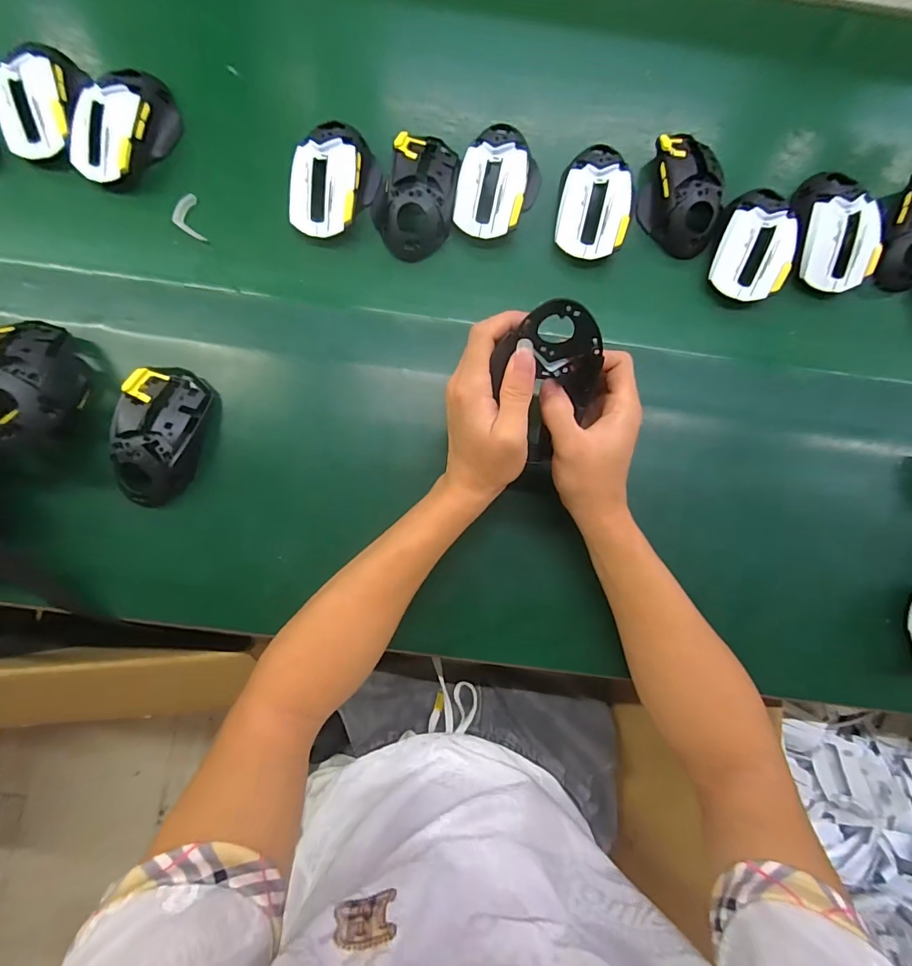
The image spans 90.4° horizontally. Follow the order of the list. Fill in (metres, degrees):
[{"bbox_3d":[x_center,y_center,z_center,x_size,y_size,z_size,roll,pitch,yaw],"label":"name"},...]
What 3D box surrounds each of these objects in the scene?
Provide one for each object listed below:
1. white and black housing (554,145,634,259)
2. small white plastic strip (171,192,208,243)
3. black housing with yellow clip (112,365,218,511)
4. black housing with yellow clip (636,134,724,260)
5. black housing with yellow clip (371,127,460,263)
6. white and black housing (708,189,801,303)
[{"bbox_3d":[0.131,-0.265,0.426,0.066,0.034,0.108,14,84,1],"label":"white and black housing"},{"bbox_3d":[-0.254,-0.249,0.427,0.024,0.007,0.046,-13,85,-3],"label":"small white plastic strip"},{"bbox_3d":[-0.254,-0.042,0.390,0.061,0.035,0.118,13,84,1],"label":"black housing with yellow clip"},{"bbox_3d":[0.214,-0.277,0.433,0.065,0.035,0.114,3,84,0],"label":"black housing with yellow clip"},{"bbox_3d":[-0.038,-0.272,0.420,0.075,0.033,0.116,8,84,0],"label":"black housing with yellow clip"},{"bbox_3d":[0.279,-0.223,0.425,0.065,0.027,0.099,12,104,11],"label":"white and black housing"}]

